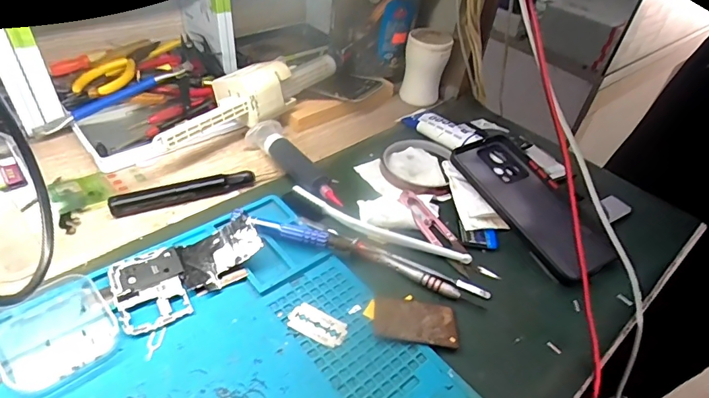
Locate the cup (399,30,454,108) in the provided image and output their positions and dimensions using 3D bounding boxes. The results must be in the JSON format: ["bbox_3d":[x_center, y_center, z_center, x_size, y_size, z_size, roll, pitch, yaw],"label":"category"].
[{"bbox_3d":[0.088,-0.166,0.565,0.053,0.084,0.049,5,41,-4],"label":"cup"}]

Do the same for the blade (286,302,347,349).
[{"bbox_3d":[-0.026,0.089,0.319,0.042,0.004,0.024,24,43,17],"label":"blade"}]

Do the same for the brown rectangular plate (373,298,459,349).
[{"bbox_3d":[0.044,0.089,0.327,0.060,0.005,0.038,10,41,3],"label":"brown rectangular plate"}]

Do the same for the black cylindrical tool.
[{"bbox_3d":[-0.152,-0.005,0.404,0.123,0.015,0.020,-16,46,-25],"label":"black cylindrical tool"}]

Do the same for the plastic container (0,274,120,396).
[{"bbox_3d":[-0.195,0.083,0.289,0.062,0.015,0.073,-29,53,-35],"label":"plastic container"}]

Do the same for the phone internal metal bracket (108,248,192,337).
[{"bbox_3d":[-0.147,0.065,0.324,0.048,0.007,0.065,-19,48,-27],"label":"phone internal metal bracket"}]

